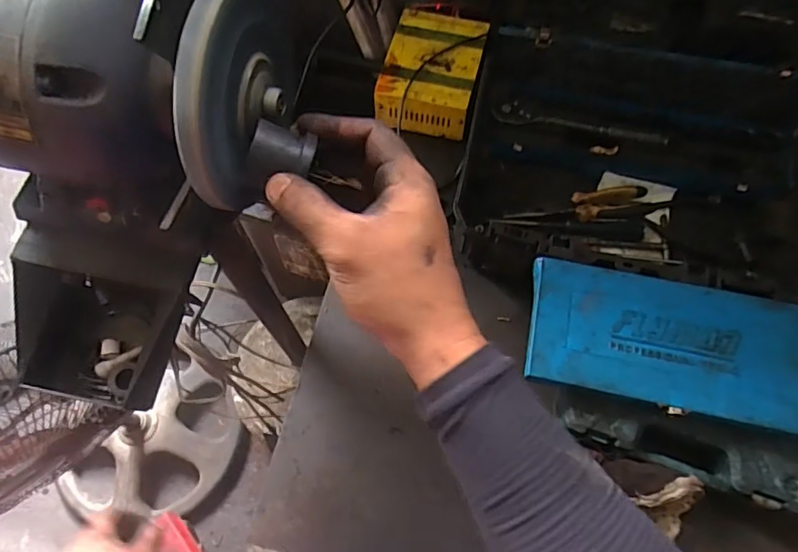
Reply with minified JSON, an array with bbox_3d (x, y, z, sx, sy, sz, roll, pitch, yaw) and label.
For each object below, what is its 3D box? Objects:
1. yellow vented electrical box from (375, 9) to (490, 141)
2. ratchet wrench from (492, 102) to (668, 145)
[{"bbox_3d":[0.050,-0.307,0.805,0.137,0.062,0.189,14,68,6],"label":"yellow vented electrical box"},{"bbox_3d":[0.252,-0.214,0.748,0.235,0.024,0.028,12,68,5],"label":"ratchet wrench"}]

